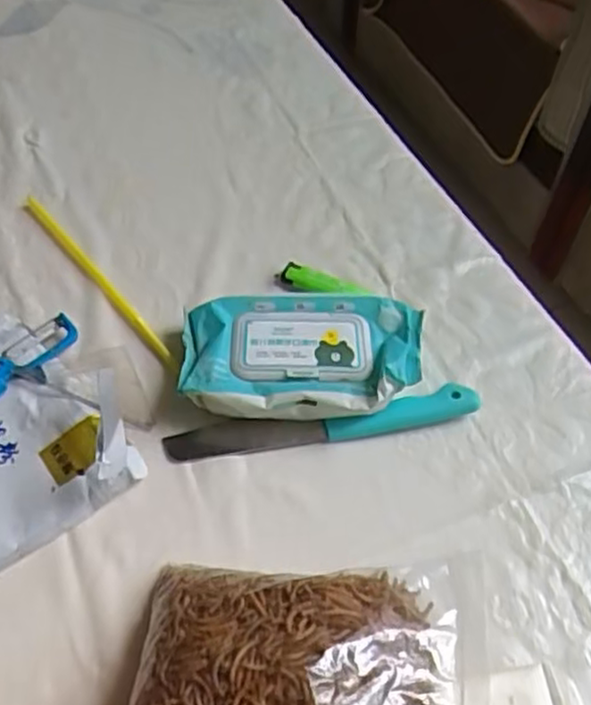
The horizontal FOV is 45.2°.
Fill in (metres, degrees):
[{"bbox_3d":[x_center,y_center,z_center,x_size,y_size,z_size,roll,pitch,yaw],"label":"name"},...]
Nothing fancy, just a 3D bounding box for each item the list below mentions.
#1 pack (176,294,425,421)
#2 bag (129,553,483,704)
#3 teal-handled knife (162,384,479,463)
[{"bbox_3d":[0.004,-0.001,0.498,0.167,0.033,0.102,1,54,-1],"label":"pack"},{"bbox_3d":[0.007,0.164,0.366,0.178,0.060,0.126,6,54,3],"label":"bag"},{"bbox_3d":[0.017,0.046,0.477,0.208,0.014,0.025,-7,53,-7],"label":"teal-handled knife"}]

